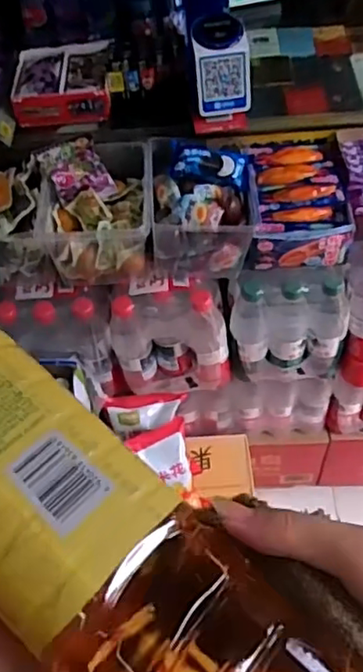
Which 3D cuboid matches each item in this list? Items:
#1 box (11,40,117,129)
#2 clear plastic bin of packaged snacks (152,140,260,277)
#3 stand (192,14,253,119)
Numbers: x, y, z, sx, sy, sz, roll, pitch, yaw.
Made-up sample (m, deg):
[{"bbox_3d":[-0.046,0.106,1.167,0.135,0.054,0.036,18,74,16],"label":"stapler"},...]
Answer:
[{"bbox_3d":[-0.183,-0.394,0.972,0.151,0.052,0.134,-5,55,2],"label":"box"},{"bbox_3d":[0.030,-0.198,0.933,0.149,0.125,0.186,-3,55,3],"label":"clear plastic bin of packaged snacks"},{"bbox_3d":[0.058,-0.395,0.899,0.079,0.107,0.078,-6,55,1],"label":"stand"}]

